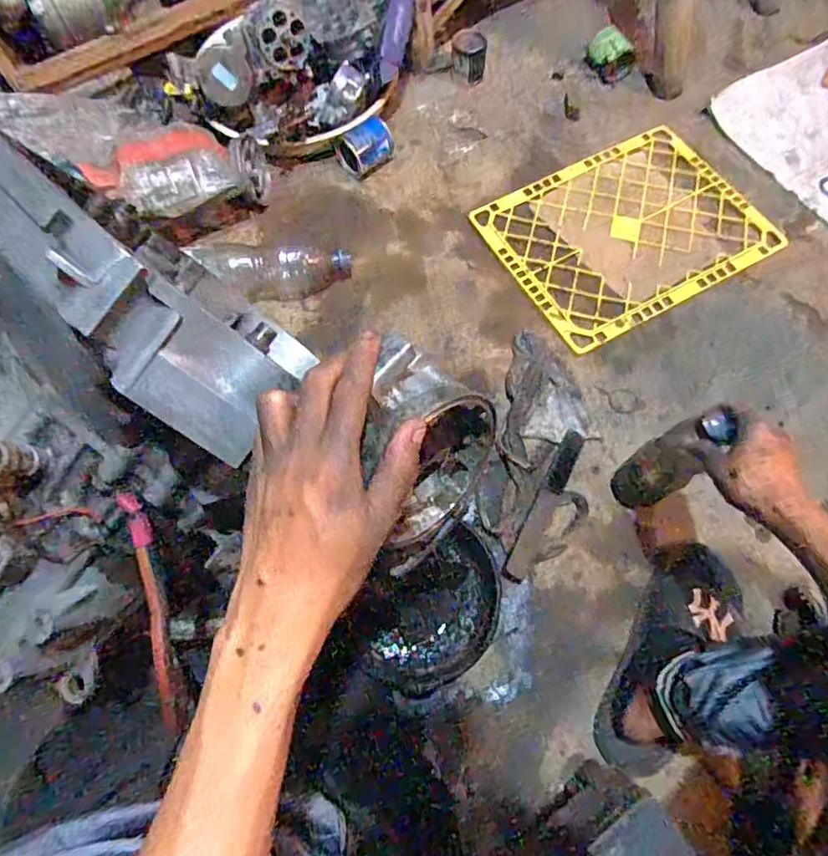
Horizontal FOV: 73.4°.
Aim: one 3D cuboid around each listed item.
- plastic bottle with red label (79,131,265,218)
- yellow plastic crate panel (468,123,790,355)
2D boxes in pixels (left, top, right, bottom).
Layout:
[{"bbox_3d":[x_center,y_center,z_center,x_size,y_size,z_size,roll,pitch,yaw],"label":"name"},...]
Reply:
[{"bbox_3d":[-0.346,-0.406,0.884,0.099,0.084,0.289,42,47,16],"label":"plastic bottle with red label"},{"bbox_3d":[0.358,-0.338,0.938,0.420,0.012,0.324,-27,70,-10],"label":"yellow plastic crate panel"}]

